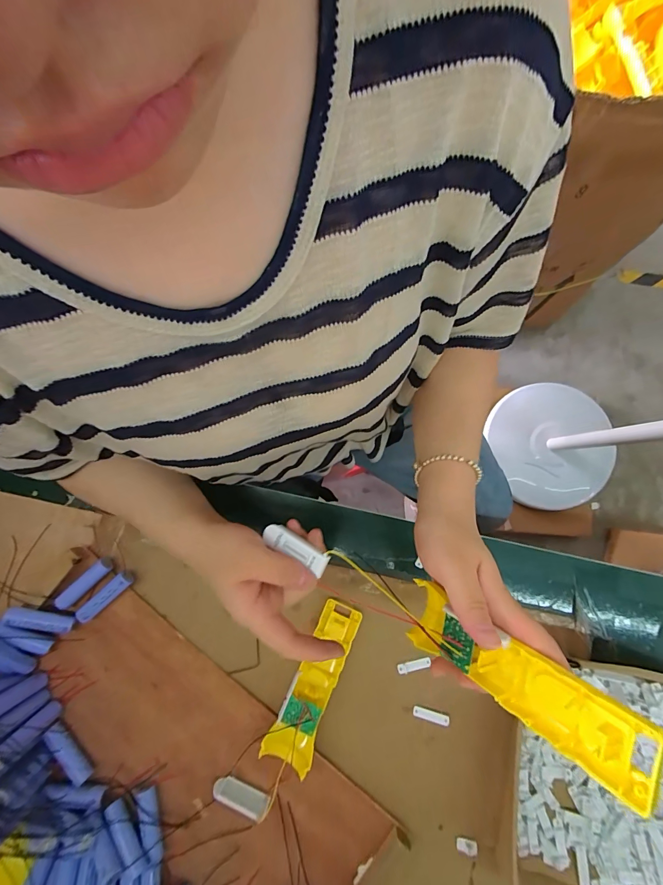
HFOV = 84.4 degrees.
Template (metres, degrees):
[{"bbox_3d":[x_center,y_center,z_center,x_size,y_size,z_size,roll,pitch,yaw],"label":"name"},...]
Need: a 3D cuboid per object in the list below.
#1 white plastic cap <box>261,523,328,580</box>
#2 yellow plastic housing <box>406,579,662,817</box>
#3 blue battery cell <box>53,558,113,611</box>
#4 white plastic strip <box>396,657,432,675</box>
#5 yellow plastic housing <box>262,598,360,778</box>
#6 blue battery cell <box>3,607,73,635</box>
[{"bbox_3d":[-0.030,0.085,0.297,0.058,0.006,0.017,27,81,18],"label":"white plastic cap"},{"bbox_3d":[0.113,0.150,0.246,0.029,0.166,0.044,31,79,-28],"label":"yellow plastic housing"},{"bbox_3d":[-0.284,0.162,0.420,0.068,0.017,0.017,-44,81,-7],"label":"blue battery cell"},{"bbox_3d":[0.090,0.246,0.403,0.036,0.005,0.010,-14,79,-2],"label":"white plastic strip"},{"bbox_3d":[-0.016,0.251,0.386,0.048,0.016,0.156,25,70,6],"label":"yellow plastic housing"},{"bbox_3d":[-0.322,0.196,0.404,0.066,0.018,0.018,20,79,-17],"label":"blue battery cell"}]

